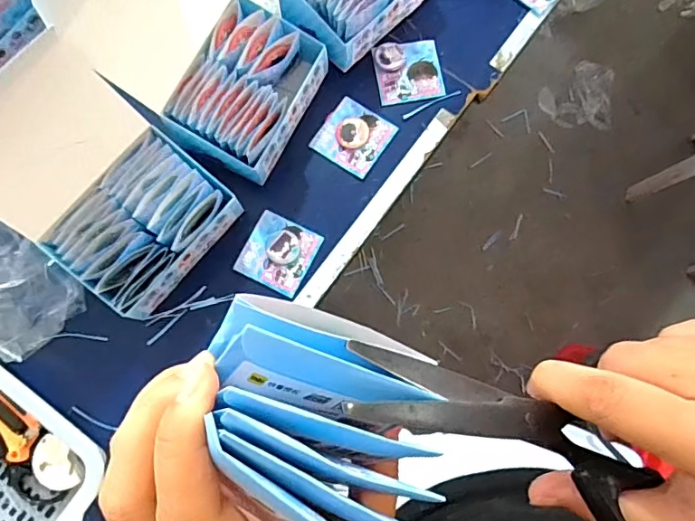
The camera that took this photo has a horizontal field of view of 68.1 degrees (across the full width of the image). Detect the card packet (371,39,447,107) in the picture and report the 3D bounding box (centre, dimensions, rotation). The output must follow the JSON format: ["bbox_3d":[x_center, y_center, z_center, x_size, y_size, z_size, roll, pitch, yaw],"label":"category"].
[{"bbox_3d":[0.066,-0.203,0.551,0.070,0.014,0.065,-10,80,-2],"label":"card packet"}]

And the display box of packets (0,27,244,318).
[{"bbox_3d":[-0.214,-0.062,0.453,0.174,0.140,0.145,40,82,6],"label":"display box of packets"}]

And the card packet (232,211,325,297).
[{"bbox_3d":[-0.069,-0.008,0.512,0.065,0.012,0.070,26,80,4],"label":"card packet"}]

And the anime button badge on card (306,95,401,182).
[{"bbox_3d":[0.007,-0.130,0.538,0.068,0.008,0.069,34,81,6],"label":"anime button badge on card"}]

